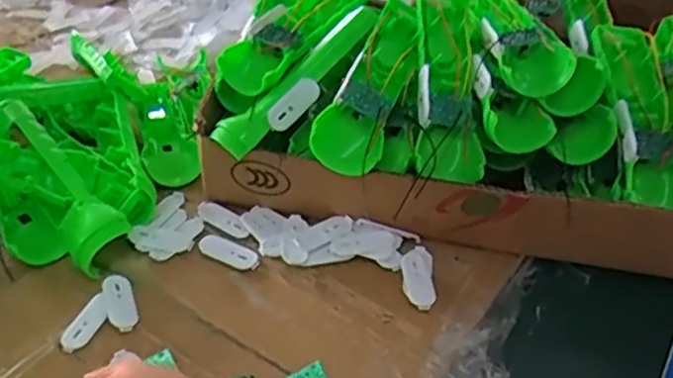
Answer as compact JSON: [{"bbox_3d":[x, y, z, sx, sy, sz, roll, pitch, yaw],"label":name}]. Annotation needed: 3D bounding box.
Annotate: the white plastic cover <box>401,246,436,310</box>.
[{"bbox_3d":[0.060,0.065,0.499,0.023,0.005,0.056,1,41,1],"label":"white plastic cover"}]

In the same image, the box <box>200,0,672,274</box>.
[{"bbox_3d":[0.109,-0.071,0.562,0.404,0.133,0.265,6,42,6],"label":"box"}]

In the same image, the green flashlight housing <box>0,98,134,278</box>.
[{"bbox_3d":[-0.216,-0.008,0.521,0.040,0.035,0.163,-29,66,-30],"label":"green flashlight housing"}]

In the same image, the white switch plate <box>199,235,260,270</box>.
[{"bbox_3d":[-0.081,0.048,0.511,0.050,0.005,0.018,21,45,22],"label":"white switch plate"}]

